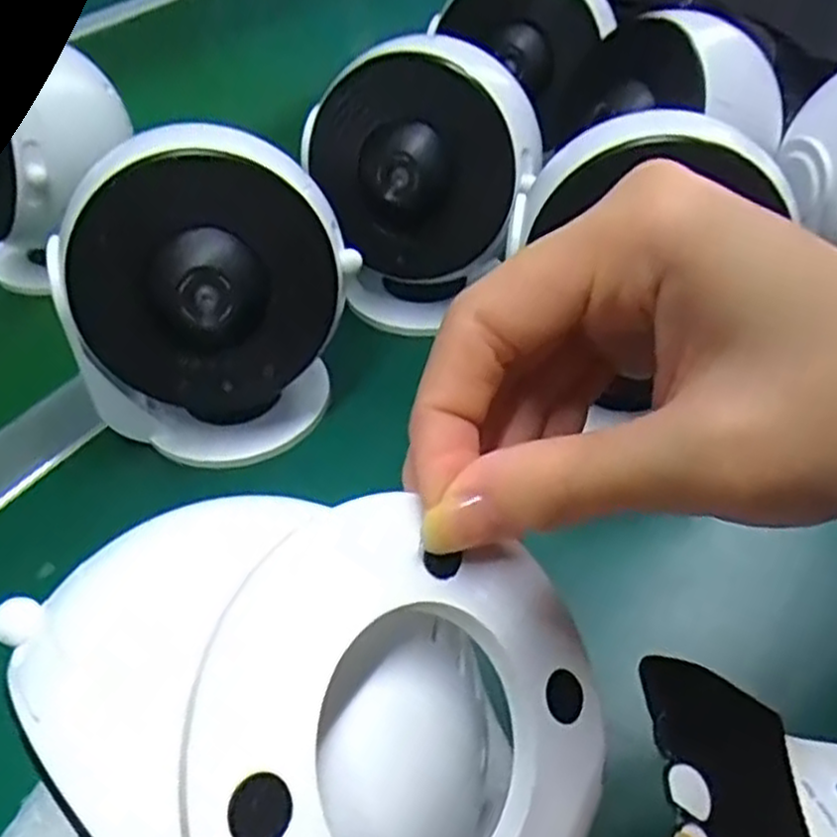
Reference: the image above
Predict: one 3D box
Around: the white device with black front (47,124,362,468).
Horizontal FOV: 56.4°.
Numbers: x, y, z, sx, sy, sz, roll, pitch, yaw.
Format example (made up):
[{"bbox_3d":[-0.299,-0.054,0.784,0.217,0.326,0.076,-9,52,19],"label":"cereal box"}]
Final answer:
[{"bbox_3d":[-0.080,-0.049,0.312,0.107,0.117,0.074,-2,44,2],"label":"white device with black front"}]

